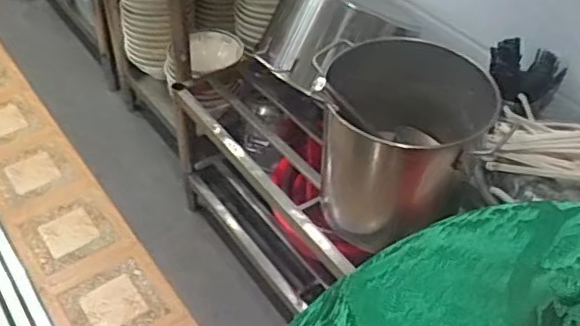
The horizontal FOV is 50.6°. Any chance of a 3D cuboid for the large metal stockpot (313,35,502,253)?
[{"bbox_3d":[0.187,-0.028,1.176,0.308,0.353,0.285,1,43,-1],"label":"large metal stockpot"}]

